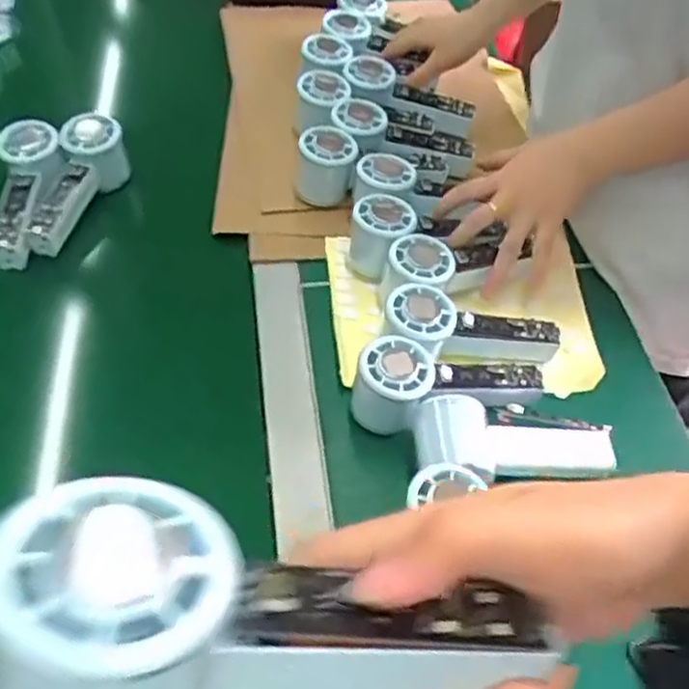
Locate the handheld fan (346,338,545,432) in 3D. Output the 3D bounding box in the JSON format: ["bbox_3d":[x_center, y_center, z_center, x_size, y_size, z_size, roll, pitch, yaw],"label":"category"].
[{"bbox_3d":[0.081,0.028,0.562,0.151,0.050,0.061,-6,52,-8],"label":"handheld fan"}]

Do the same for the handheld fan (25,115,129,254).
[{"bbox_3d":[-0.258,-0.148,0.701,0.051,0.061,0.148,16,66,10],"label":"handheld fan"}]

